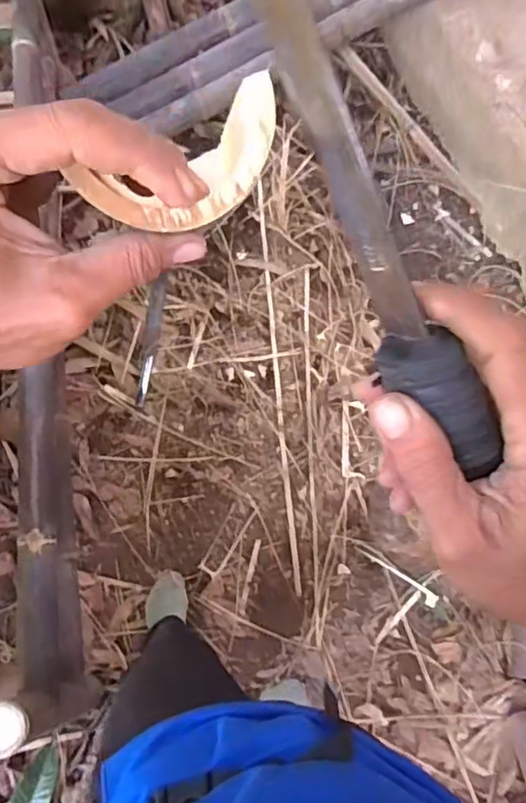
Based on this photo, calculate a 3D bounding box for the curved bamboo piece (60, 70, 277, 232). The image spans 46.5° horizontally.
[{"bbox_3d":[-0.028,-0.090,0.241,0.082,0.017,0.039,-26,104,1],"label":"curved bamboo piece"}]

